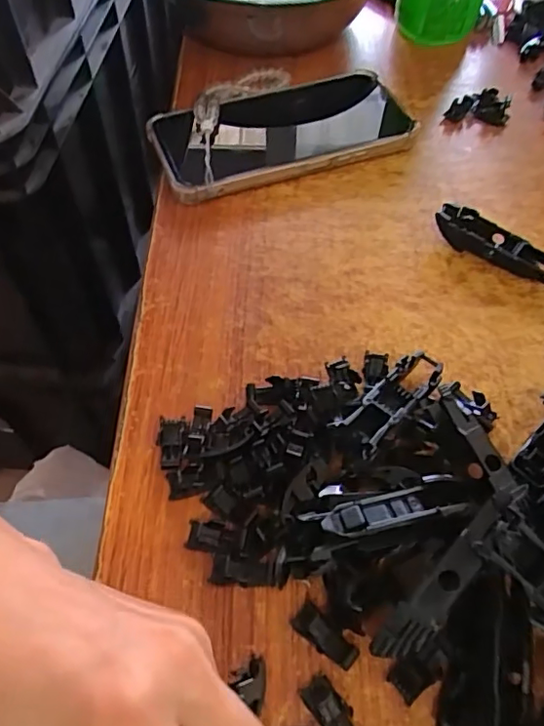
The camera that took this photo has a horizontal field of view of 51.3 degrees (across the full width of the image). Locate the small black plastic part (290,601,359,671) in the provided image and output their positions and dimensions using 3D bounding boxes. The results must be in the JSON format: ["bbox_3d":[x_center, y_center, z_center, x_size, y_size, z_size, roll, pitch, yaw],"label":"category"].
[{"bbox_3d":[0.020,0.103,0.213,0.026,0.009,0.011,40,65,22],"label":"small black plastic part"}]

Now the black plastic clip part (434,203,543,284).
[{"bbox_3d":[0.128,-0.068,0.321,0.071,0.016,0.019,31,62,18],"label":"black plastic clip part"}]

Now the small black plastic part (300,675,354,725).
[{"bbox_3d":[0.022,0.124,0.199,0.011,0.004,0.027,-28,48,-18],"label":"small black plastic part"}]

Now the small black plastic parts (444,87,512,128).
[{"bbox_3d":[0.147,-0.182,0.401,0.042,0.012,0.028,12,57,8],"label":"small black plastic parts"}]

